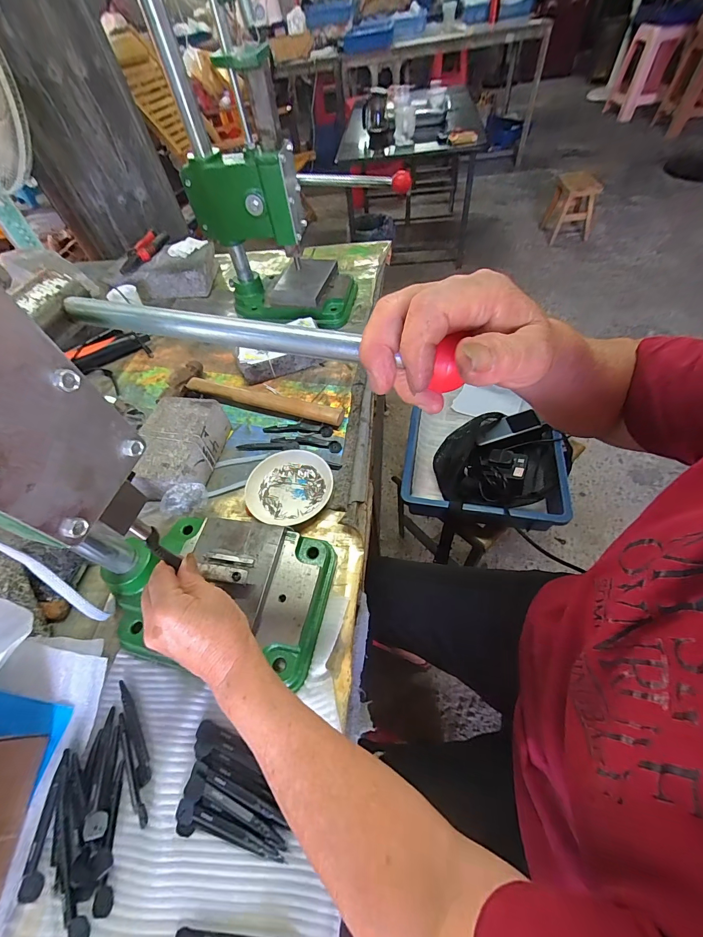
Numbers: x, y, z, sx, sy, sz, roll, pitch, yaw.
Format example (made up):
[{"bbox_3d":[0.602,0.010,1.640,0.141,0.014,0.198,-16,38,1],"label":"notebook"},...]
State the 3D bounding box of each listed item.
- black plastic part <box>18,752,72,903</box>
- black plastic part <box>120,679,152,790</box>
[{"bbox_3d":[-0.276,0.316,0.322,0.019,0.004,0.098,-9,54,1],"label":"black plastic part"},{"bbox_3d":[-0.220,0.263,0.362,0.014,0.005,0.099,-32,57,-15],"label":"black plastic part"}]

